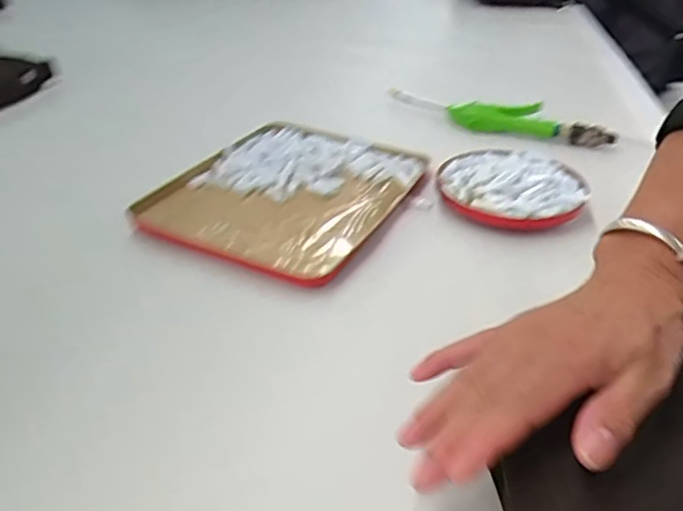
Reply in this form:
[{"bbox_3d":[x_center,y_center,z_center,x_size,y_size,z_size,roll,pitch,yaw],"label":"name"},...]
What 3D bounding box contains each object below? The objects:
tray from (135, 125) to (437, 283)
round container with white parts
[{"bbox_3d":[-0.050,-0.062,0.559,0.203,0.019,0.236,18,37,23],"label":"tray"},{"bbox_3d":[0.158,-0.060,0.552,0.130,0.033,0.132,1,34,-1],"label":"round container with white parts"}]

